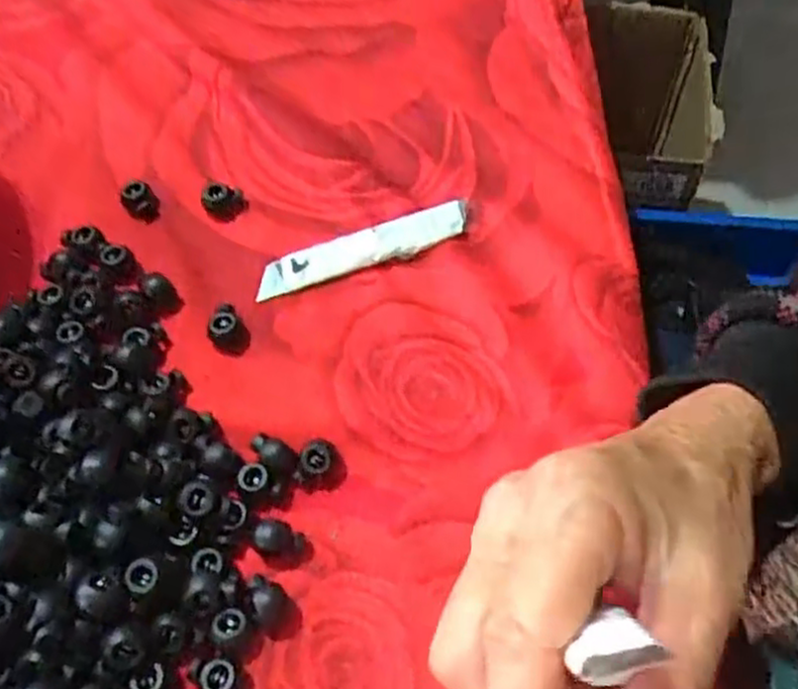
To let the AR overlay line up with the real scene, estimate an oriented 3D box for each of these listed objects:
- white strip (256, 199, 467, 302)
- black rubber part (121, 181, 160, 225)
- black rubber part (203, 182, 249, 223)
[{"bbox_3d":[-0.016,-0.045,0.351,0.101,0.005,0.019,-17,60,-10],"label":"white strip"},{"bbox_3d":[-0.124,-0.068,0.367,0.015,0.014,0.019,-26,62,-15],"label":"black rubber part"},{"bbox_3d":[-0.085,-0.070,0.368,0.020,0.011,0.017,-31,63,-18],"label":"black rubber part"}]

